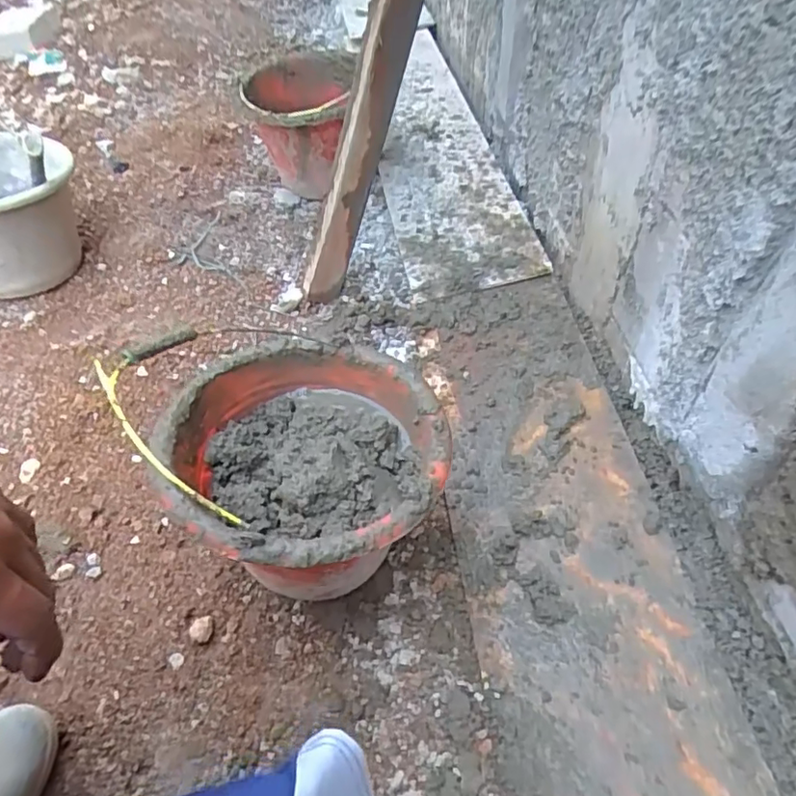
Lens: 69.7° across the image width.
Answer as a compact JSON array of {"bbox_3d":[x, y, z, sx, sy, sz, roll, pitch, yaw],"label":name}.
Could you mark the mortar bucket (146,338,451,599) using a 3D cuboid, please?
[{"bbox_3d":[-0.091,0.079,0.622,0.276,0.175,0.263,-2,52,2],"label":"mortar bucket"}]

